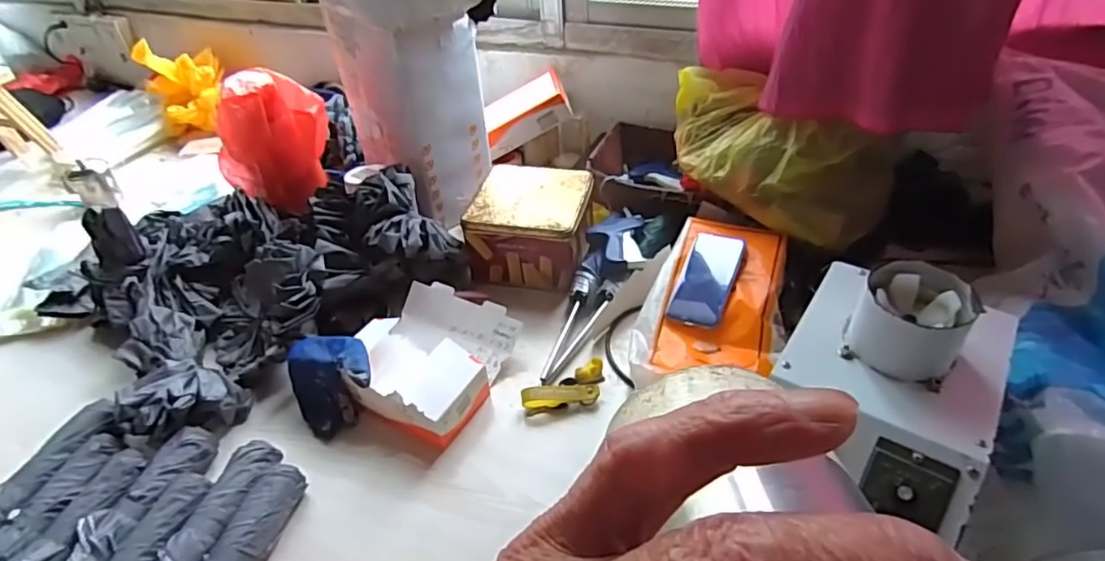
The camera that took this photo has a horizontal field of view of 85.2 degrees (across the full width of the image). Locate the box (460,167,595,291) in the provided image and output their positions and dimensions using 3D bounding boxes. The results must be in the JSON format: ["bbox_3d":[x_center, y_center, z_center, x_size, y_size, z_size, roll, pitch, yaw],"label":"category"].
[{"bbox_3d":[-0.033,-0.097,1.035,0.190,0.114,0.188,6,43,12],"label":"box"}]

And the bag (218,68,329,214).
[{"bbox_3d":[-0.513,-0.262,1.105,0.201,0.215,0.144,-25,45,-21],"label":"bag"}]

